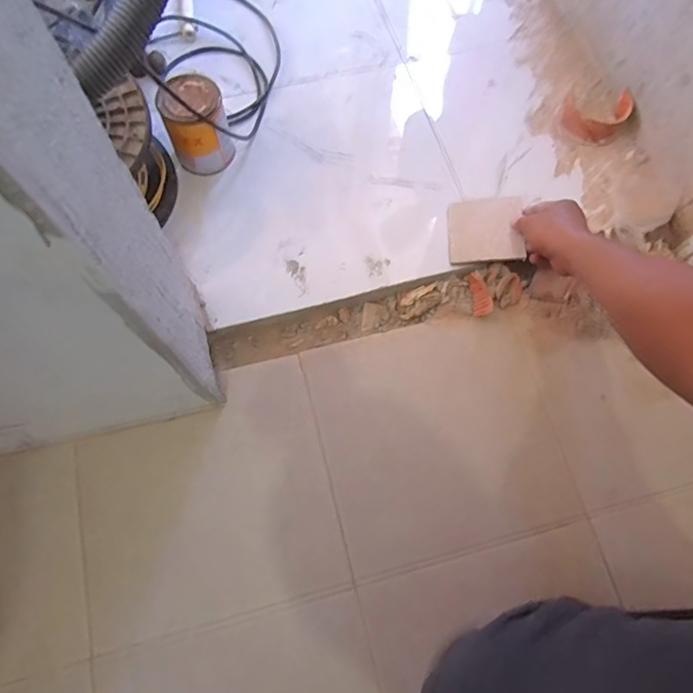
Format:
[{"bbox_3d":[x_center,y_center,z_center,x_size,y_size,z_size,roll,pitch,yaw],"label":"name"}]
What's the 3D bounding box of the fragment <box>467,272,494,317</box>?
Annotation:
[{"bbox_3d":[0.186,-0.073,0.662,0.028,0.008,0.060,-15,87,-6],"label":"fragment"}]

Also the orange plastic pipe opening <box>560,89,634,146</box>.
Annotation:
[{"bbox_3d":[0.380,-0.354,0.729,0.093,0.038,0.081,14,74,3],"label":"orange plastic pipe opening"}]

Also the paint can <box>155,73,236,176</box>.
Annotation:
[{"bbox_3d":[-0.205,-0.306,0.659,0.081,0.109,0.087,0,74,-1],"label":"paint can"}]

